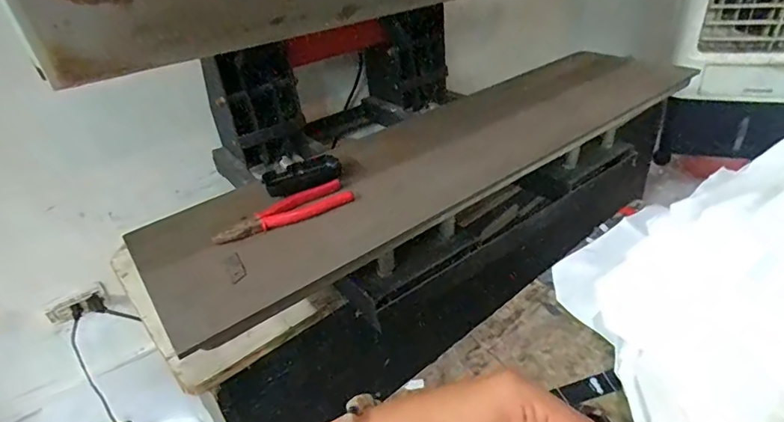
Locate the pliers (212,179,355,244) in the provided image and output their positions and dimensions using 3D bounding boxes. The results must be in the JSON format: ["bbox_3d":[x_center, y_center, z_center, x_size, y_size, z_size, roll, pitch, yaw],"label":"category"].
[{"bbox_3d":[-0.137,0.002,0.606,0.180,0.016,0.051,-26,38,-26],"label":"pliers"}]

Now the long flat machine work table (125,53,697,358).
[{"bbox_3d":[0.113,-0.115,0.764,0.987,0.049,0.283,-27,39,-27],"label":"long flat machine work table"}]

